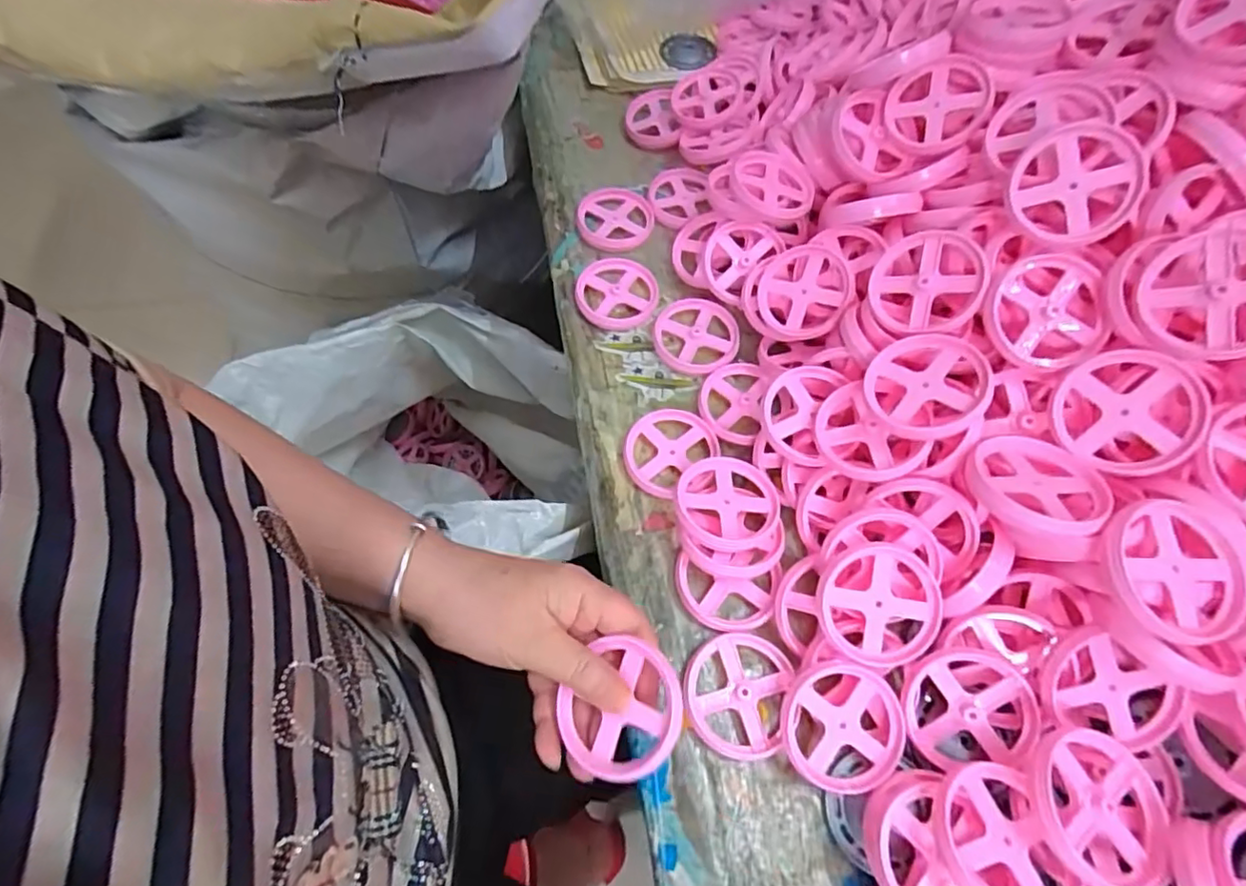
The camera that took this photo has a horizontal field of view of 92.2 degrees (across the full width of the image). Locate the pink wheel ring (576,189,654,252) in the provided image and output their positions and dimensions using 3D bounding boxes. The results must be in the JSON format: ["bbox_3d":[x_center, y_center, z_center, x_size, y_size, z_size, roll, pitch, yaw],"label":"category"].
[{"bbox_3d":[-0.007,-0.190,0.509,0.069,0.011,0.059,-39,70,-19],"label":"pink wheel ring"}]

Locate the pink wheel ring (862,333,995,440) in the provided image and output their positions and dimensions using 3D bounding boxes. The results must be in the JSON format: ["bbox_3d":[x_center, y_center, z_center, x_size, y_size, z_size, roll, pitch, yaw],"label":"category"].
[{"bbox_3d":[0.177,-0.031,0.350,0.063,0.025,0.063,24,81,38],"label":"pink wheel ring"}]

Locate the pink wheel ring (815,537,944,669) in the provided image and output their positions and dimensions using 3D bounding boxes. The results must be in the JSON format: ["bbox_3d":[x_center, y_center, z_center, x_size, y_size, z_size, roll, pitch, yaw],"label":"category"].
[{"bbox_3d":[0.140,0.087,0.326,0.063,0.008,0.064,0,88,10],"label":"pink wheel ring"}]

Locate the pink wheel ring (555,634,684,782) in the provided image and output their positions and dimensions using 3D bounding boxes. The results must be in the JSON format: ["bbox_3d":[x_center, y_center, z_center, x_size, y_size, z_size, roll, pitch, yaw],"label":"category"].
[{"bbox_3d":[-0.002,0.130,0.295,0.061,0.007,0.061,-8,64,16],"label":"pink wheel ring"}]

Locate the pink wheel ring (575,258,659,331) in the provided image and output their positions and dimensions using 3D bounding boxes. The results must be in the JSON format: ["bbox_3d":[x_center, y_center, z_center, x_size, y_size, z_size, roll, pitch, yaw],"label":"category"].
[{"bbox_3d":[-0.005,-0.119,0.472,0.063,0.010,0.067,1,62,-1],"label":"pink wheel ring"}]

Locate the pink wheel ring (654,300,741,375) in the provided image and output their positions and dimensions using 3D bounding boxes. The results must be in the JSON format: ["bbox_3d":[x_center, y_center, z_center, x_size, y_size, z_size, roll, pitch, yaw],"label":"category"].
[{"bbox_3d":[0.056,-0.082,0.456,0.063,0.008,0.065,1,62,-1],"label":"pink wheel ring"}]

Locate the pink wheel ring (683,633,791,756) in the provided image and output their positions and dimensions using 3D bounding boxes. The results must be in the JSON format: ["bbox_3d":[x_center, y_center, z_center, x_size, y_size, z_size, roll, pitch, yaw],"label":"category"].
[{"bbox_3d":[0.063,0.141,0.339,0.056,0.012,0.063,14,63,6],"label":"pink wheel ring"}]

